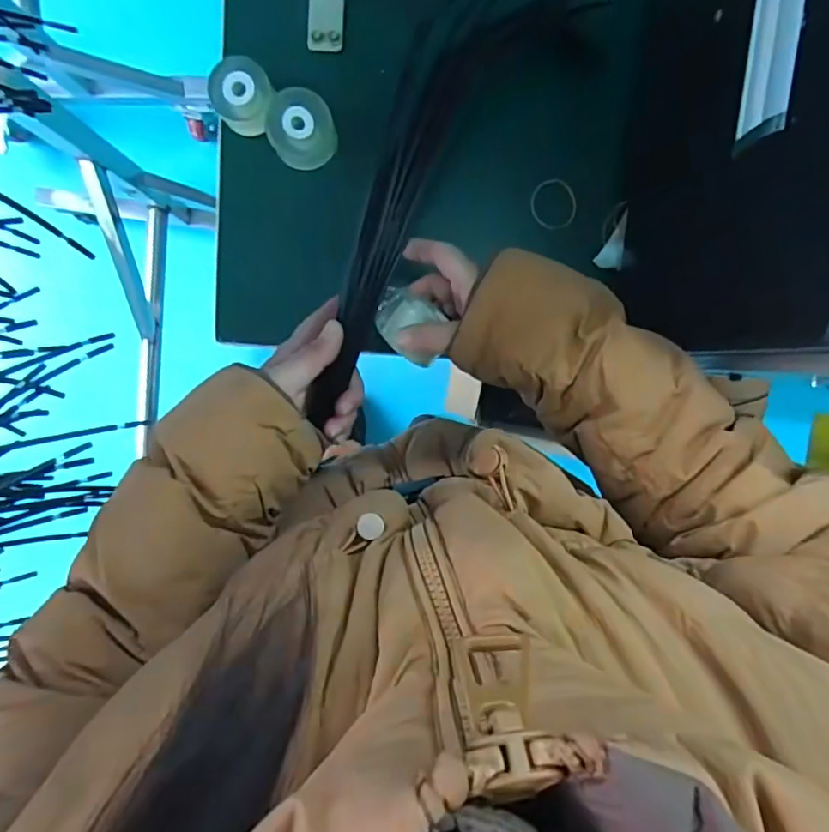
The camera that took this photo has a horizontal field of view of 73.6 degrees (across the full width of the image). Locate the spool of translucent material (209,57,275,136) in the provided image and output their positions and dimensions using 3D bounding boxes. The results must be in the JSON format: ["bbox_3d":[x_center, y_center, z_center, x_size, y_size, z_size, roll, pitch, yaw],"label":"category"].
[{"bbox_3d":[-0.147,-0.273,0.472,0.049,0.024,0.058,-36,96,2],"label":"spool of translucent material"}]

